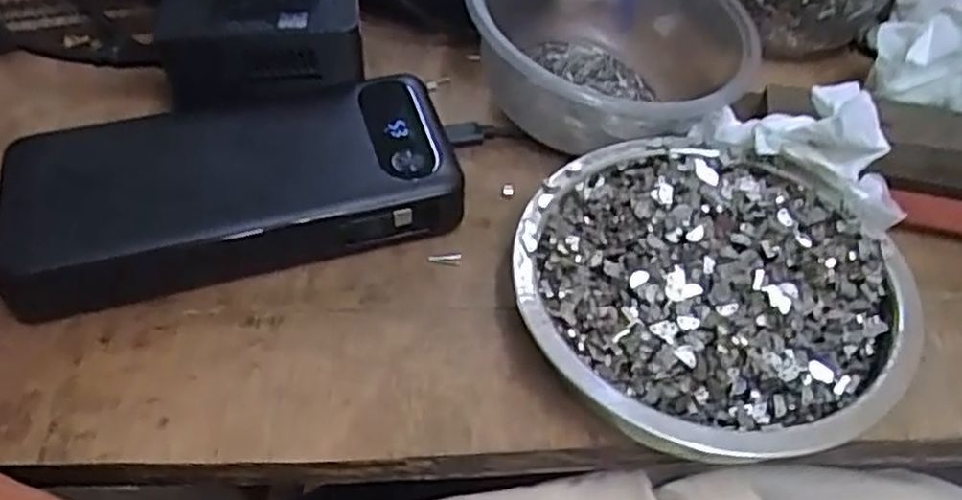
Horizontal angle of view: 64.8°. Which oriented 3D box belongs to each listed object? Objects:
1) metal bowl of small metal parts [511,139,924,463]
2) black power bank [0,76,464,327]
[{"bbox_3d":[0.074,0.013,0.249,0.109,0.029,0.117,1,49,-1],"label":"metal bowl of small metal parts"},{"bbox_3d":[-0.090,-0.025,0.278,0.153,0.024,0.072,-12,50,-12],"label":"black power bank"}]

